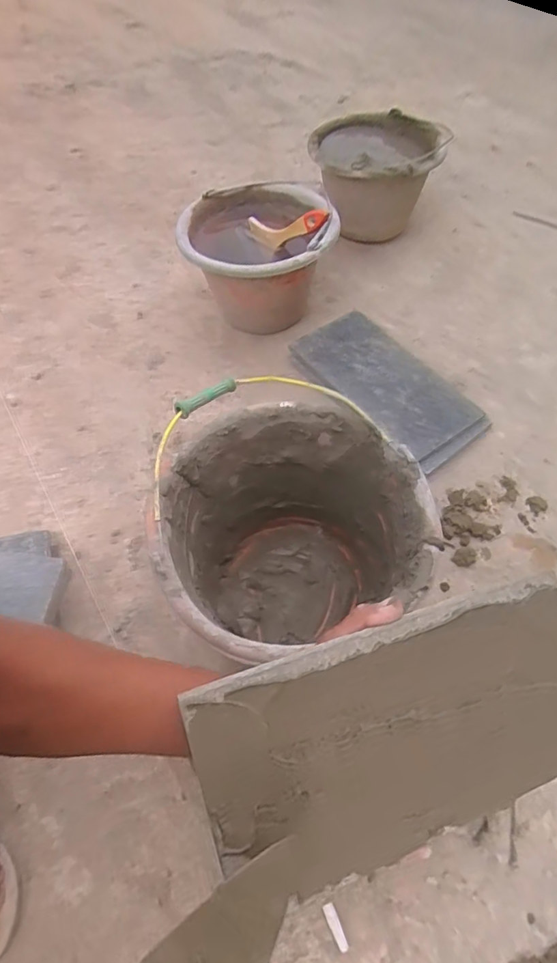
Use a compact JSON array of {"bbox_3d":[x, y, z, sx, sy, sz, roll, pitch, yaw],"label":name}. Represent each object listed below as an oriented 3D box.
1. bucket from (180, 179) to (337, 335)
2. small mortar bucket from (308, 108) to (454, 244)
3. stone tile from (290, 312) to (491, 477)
[{"bbox_3d":[-0.041,-0.371,0.887,0.238,0.182,0.227,2,62,-3],"label":"bucket"},{"bbox_3d":[0.184,-0.589,1.021,0.232,0.169,0.211,2,62,-3],"label":"small mortar bucket"},{"bbox_3d":[0.170,-0.154,0.823,0.150,0.018,0.311,-33,63,-20],"label":"stone tile"}]

